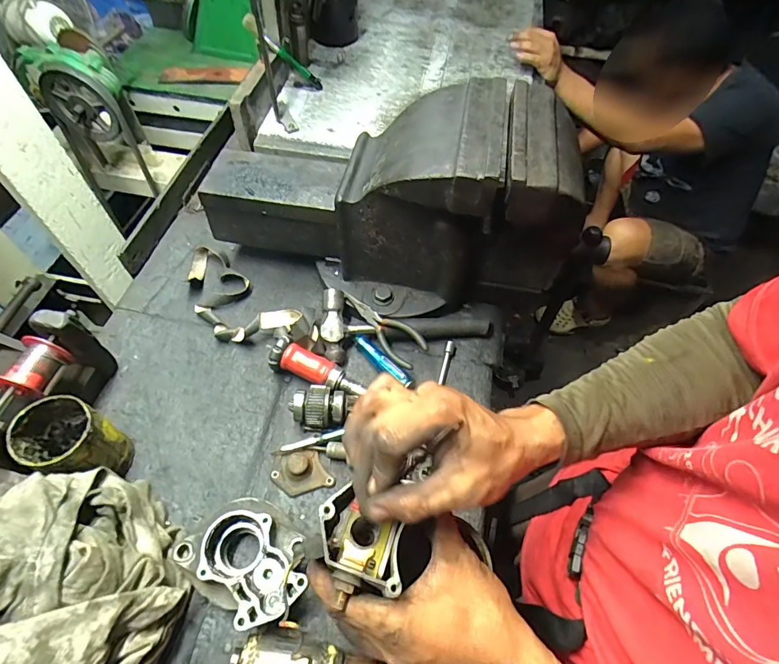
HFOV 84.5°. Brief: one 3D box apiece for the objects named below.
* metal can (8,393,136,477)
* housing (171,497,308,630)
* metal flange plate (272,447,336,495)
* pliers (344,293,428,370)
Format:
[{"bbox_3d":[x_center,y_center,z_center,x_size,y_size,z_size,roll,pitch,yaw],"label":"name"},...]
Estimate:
[{"bbox_3d":[-0.349,0.125,0.480,0.081,0.113,0.069,14,57,7],"label":"metal can"},{"bbox_3d":[-0.148,0.238,0.453,0.132,0.058,0.099,35,62,19],"label":"housing"},{"bbox_3d":[-0.108,0.169,0.527,0.074,0.024,0.052,-4,57,-5],"label":"metal flange plate"},{"bbox_3d":[-0.008,-0.011,0.611,0.044,0.020,0.144,-35,64,-22],"label":"pliers"}]

